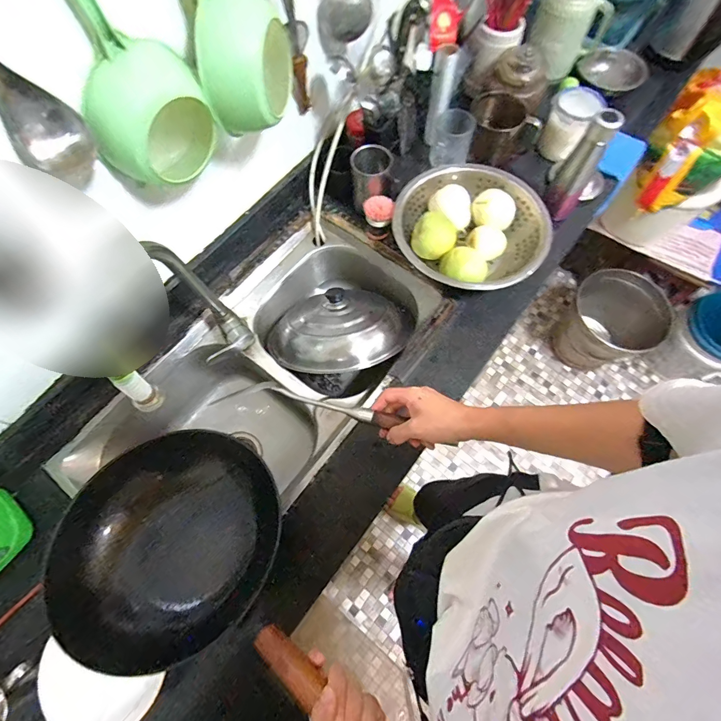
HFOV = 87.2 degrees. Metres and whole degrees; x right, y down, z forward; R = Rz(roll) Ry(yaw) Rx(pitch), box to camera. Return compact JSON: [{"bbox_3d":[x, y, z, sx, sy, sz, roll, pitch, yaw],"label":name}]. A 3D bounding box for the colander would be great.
[{"bbox_3d":[0.213,-0.263,0.771,0.284,0.081,0.283,0,70,1],"label":"colander"}]

